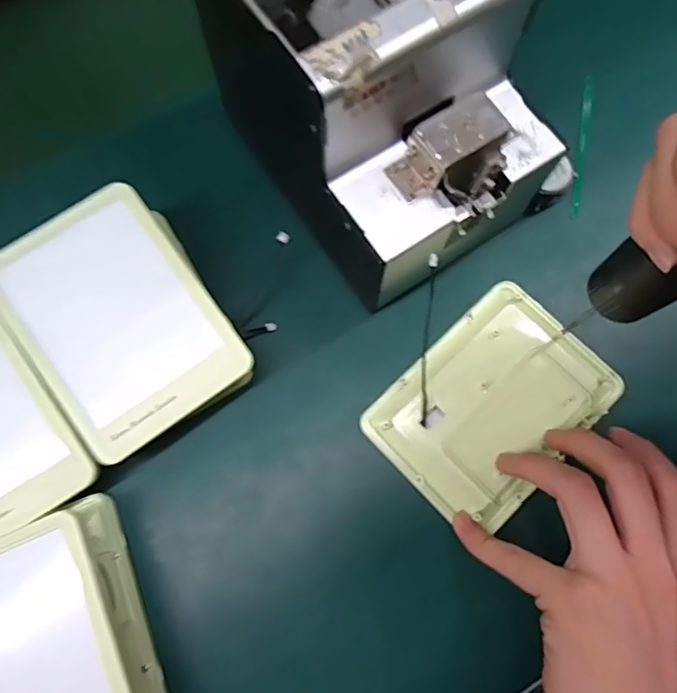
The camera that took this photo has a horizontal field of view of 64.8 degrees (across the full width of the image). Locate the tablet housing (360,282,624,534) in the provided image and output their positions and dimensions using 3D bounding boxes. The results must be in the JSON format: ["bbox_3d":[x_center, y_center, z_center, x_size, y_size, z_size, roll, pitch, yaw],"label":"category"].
[{"bbox_3d":[0.093,0.032,0.318,0.132,0.013,0.098,-43,78,-11],"label":"tablet housing"}]

